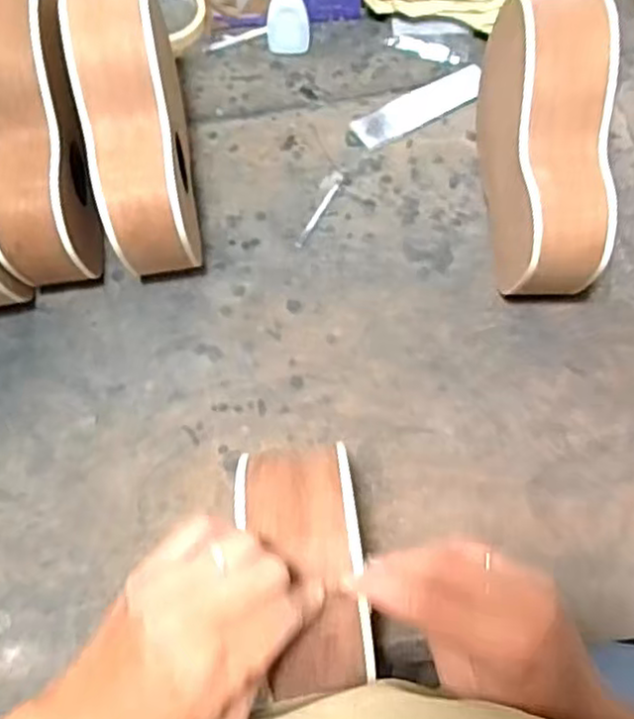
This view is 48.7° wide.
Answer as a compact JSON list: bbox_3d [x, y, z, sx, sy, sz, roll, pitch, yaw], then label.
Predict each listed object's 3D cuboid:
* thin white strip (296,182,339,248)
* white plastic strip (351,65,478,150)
[{"bbox_3d":[0.001,-0.140,0.672,0.008,0.004,0.078,27,71,11],"label":"thin white strip"},{"bbox_3d":[0.108,-0.257,0.710,0.145,0.007,0.045,-29,65,-6],"label":"white plastic strip"}]

